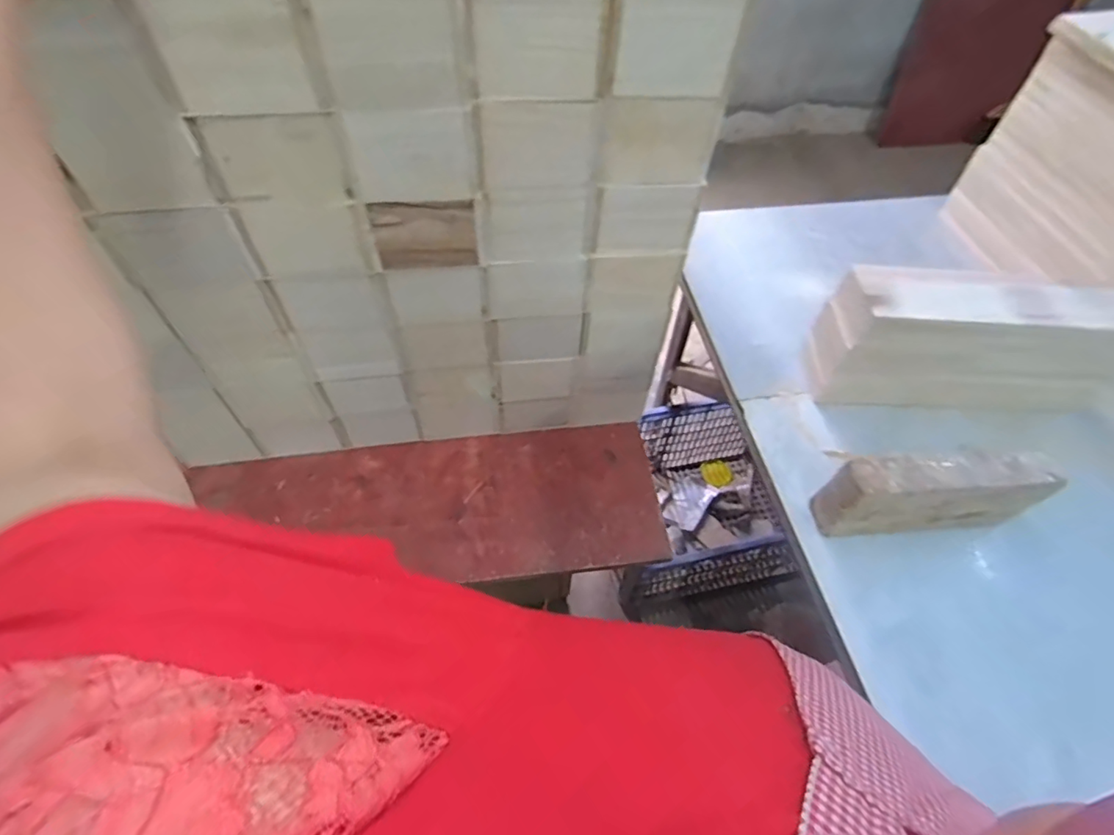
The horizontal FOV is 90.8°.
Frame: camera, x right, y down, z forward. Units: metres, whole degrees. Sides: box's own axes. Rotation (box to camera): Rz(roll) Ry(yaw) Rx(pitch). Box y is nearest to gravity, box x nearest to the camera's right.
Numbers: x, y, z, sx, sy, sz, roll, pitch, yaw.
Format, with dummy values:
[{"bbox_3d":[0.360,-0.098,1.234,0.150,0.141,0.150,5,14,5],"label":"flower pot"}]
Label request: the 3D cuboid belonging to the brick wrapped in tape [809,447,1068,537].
[{"bbox_3d":[0.387,0.079,0.564,0.208,0.101,0.049,-2,56,-5],"label":"brick wrapped in tape"}]

